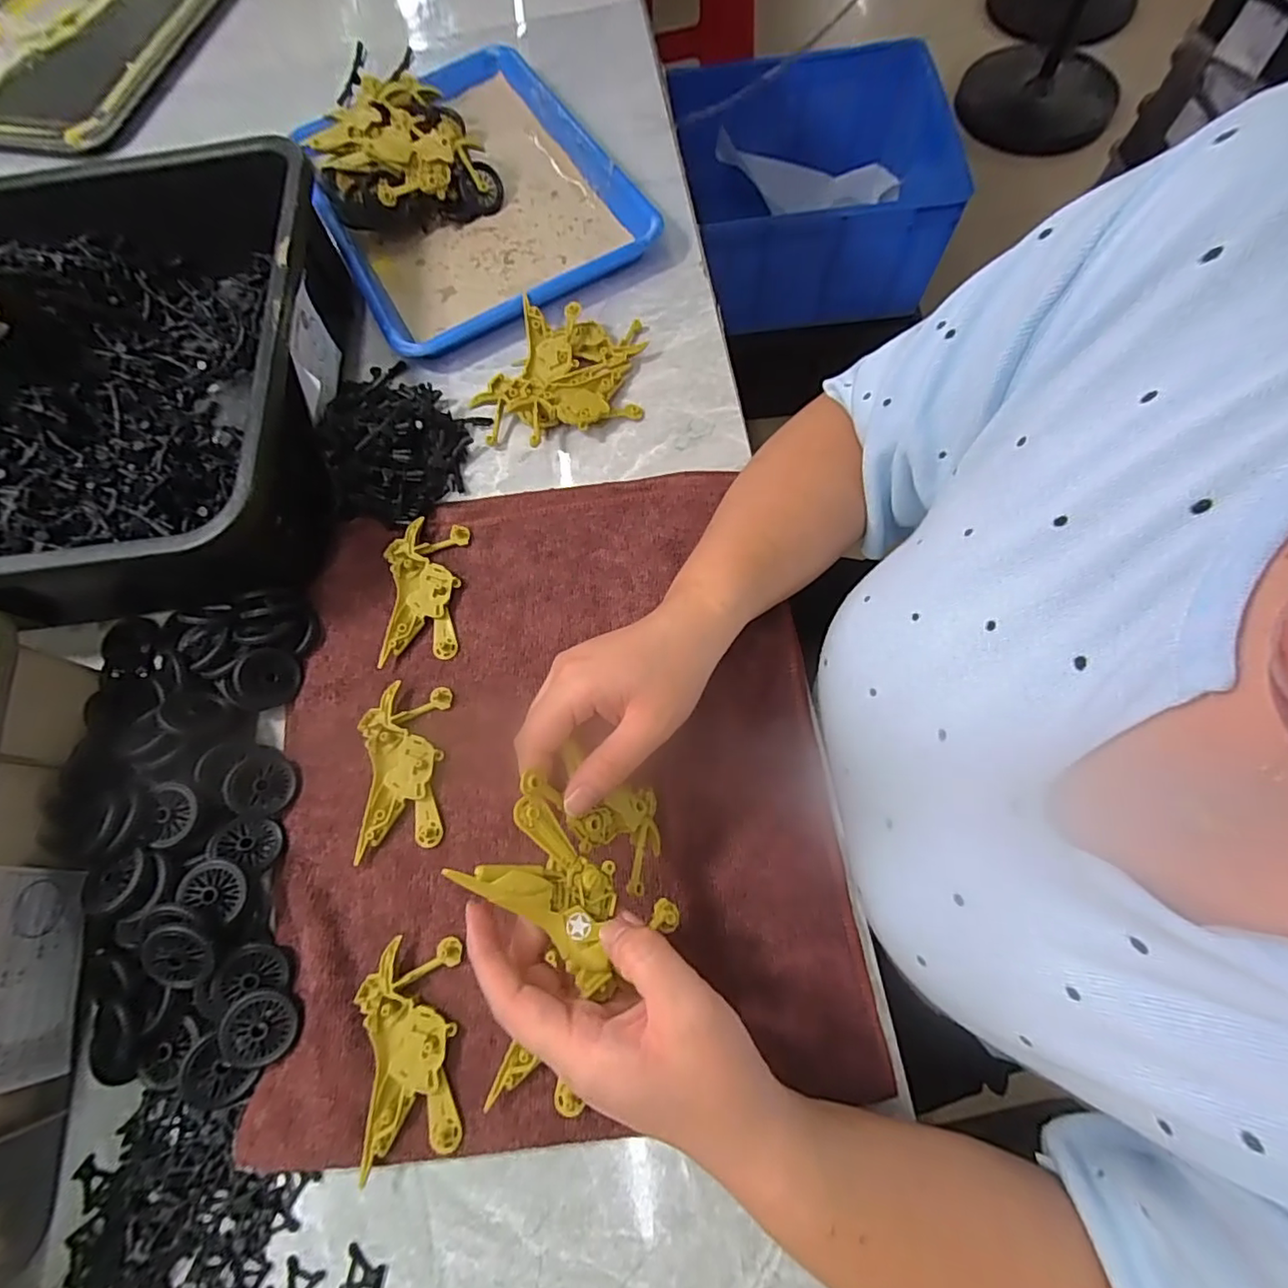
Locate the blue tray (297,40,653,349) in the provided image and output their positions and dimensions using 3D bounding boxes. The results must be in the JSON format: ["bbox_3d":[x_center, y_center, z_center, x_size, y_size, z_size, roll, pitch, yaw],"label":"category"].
[{"bbox_3d":[-0.169,-0.419,0.529,0.248,0.034,0.337,-29,71,-6],"label":"blue tray"}]

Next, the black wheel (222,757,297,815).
[{"bbox_3d":[-0.235,0.087,0.355,0.037,0.008,0.035,15,73,-26],"label":"black wheel"}]

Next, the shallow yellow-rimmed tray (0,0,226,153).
[{"bbox_3d":[-0.642,-0.689,0.653,0.294,0.026,0.356,12,72,8],"label":"shallow yellow-rimmed tray"}]

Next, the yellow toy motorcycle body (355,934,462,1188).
[{"bbox_3d":[-0.125,0.215,0.309,0.051,0.011,0.098,-7,70,2],"label":"yellow toy motorcycle body"}]

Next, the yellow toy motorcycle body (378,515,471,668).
[{"bbox_3d":[-0.152,-0.038,0.399,0.050,0.012,0.100,-1,71,4],"label":"yellow toy motorcycle body"}]

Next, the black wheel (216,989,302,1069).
[{"bbox_3d":[-0.209,0.209,0.314,0.039,0.005,0.036,1,76,-10],"label":"black wheel"}]

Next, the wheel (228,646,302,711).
[{"bbox_3d":[-0.246,0.023,0.375,0.010,0.037,0.041,11,72,52],"label":"wheel"}]

